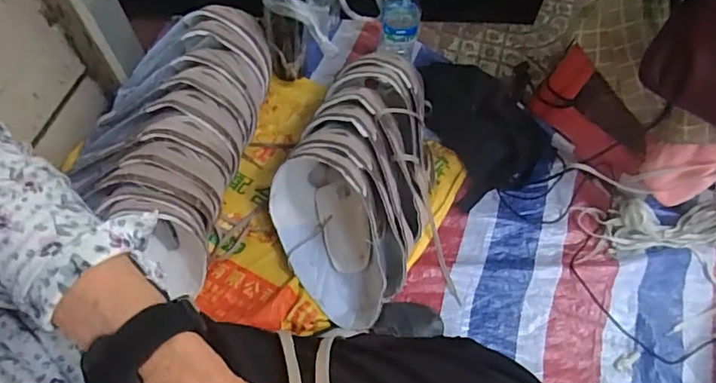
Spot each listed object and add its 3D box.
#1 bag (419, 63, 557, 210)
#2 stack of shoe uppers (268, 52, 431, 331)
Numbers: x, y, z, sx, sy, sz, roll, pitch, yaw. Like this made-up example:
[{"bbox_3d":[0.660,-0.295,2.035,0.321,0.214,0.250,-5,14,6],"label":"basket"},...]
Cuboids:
[{"bbox_3d":[0.214,-0.121,0.941,0.190,0.072,0.273,-21,66,-11],"label":"bag"},{"bbox_3d":[0.014,-0.056,0.795,0.224,0.126,0.344,20,65,9],"label":"stack of shoe uppers"}]

